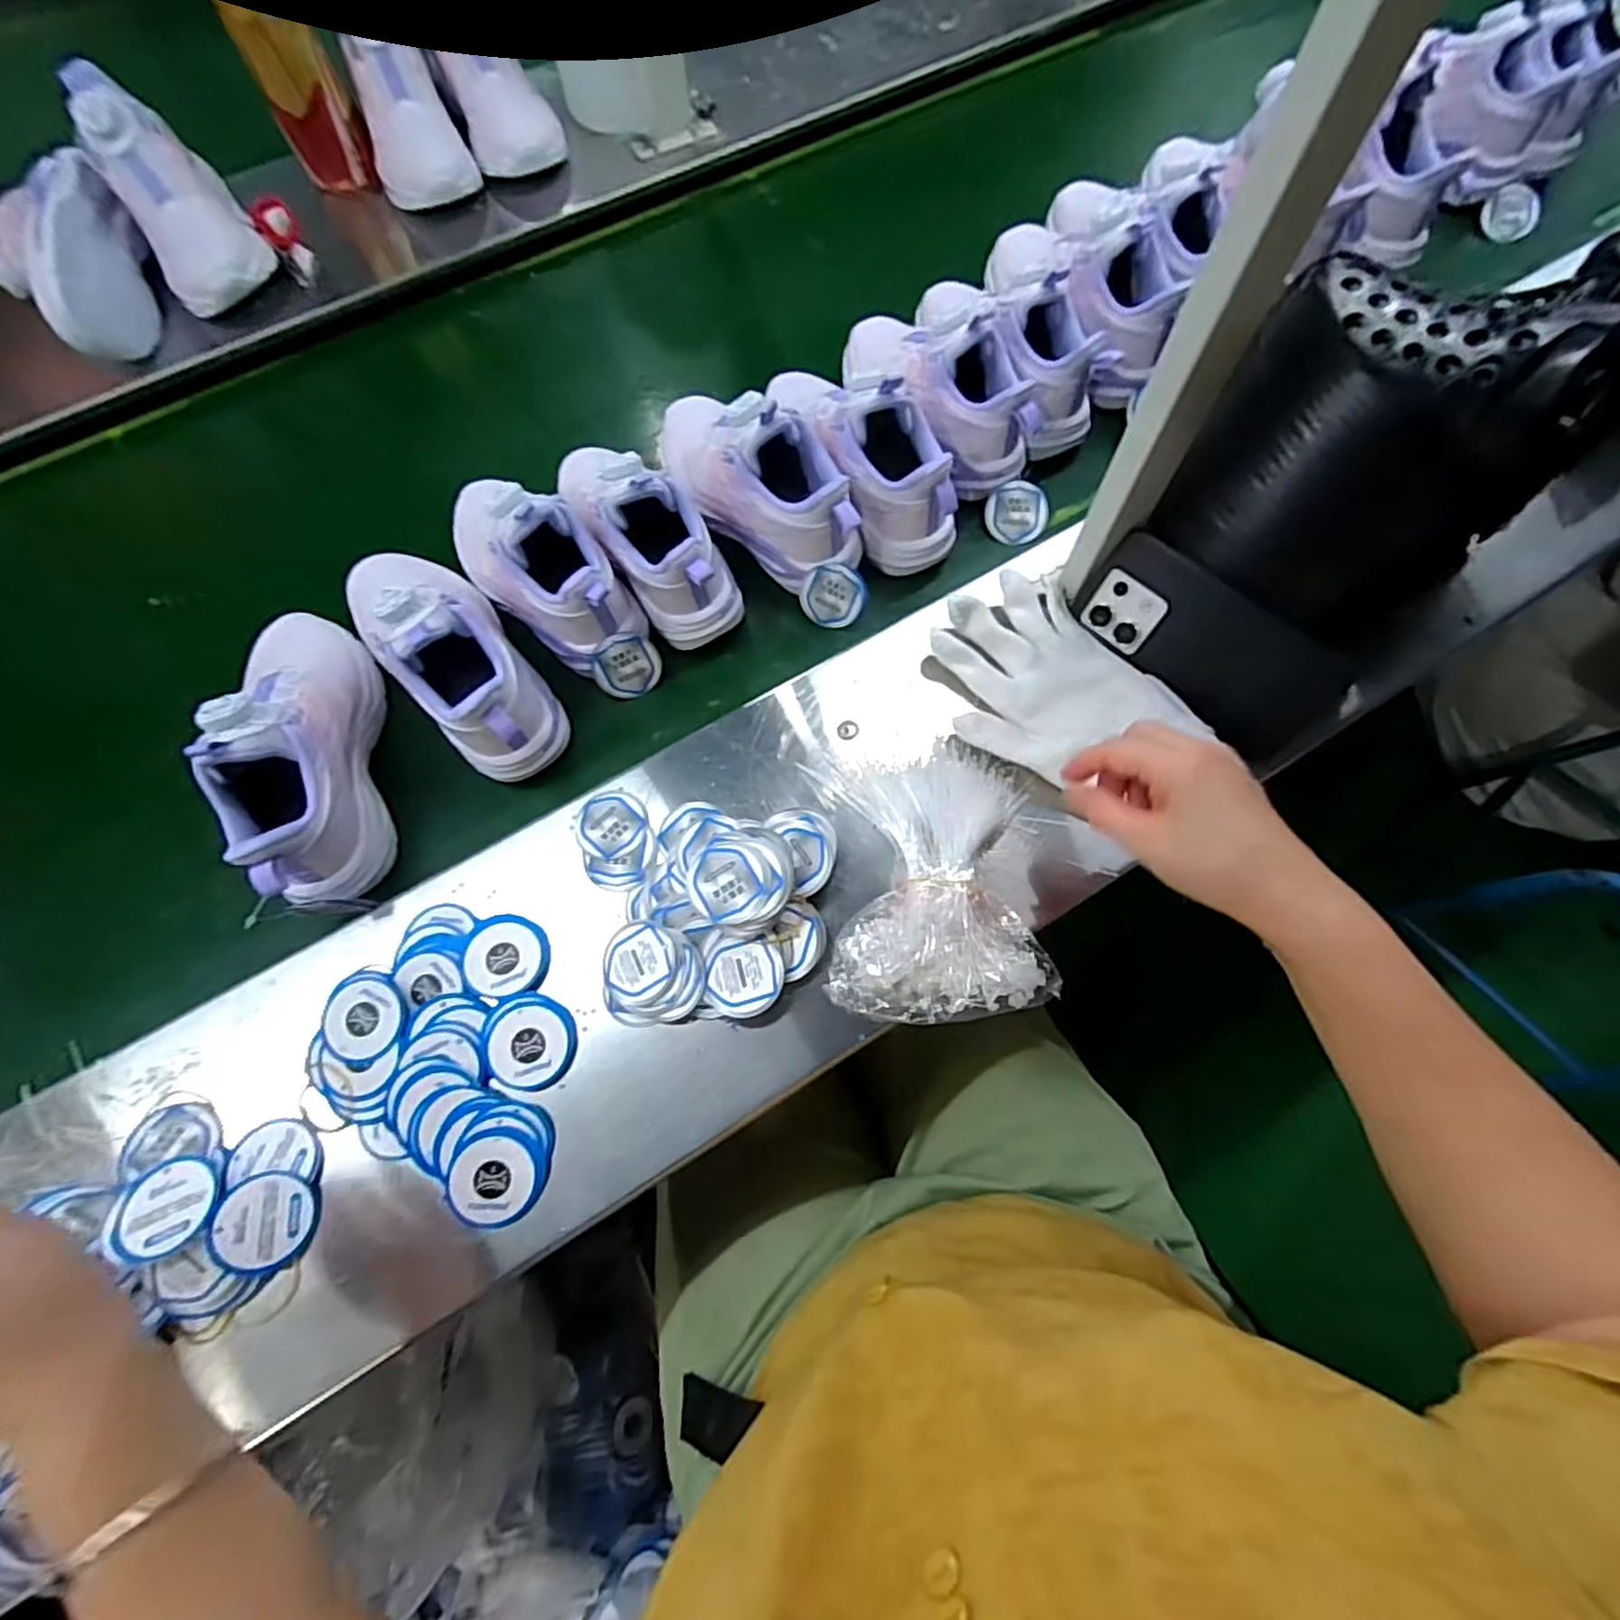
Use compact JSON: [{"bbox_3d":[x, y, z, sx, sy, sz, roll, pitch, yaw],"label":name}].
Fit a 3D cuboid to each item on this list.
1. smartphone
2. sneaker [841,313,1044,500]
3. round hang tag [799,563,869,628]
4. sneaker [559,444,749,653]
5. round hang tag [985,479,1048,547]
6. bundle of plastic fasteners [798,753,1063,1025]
[{"bbox_3d":[0.267,-0.111,0.471,0.169,0.080,0.016,41,43,5],"label":"smartphone"},{"bbox_3d":[0.102,-0.354,0.560,0.088,0.087,0.205,-25,70,-2],"label":"sneaker"},{"bbox_3d":[0.019,-0.164,0.540,0.052,0.048,0.004,0,35,19],"label":"round hang tag"},{"bbox_3d":[-0.131,-0.209,0.517,0.075,0.092,0.194,-41,72,-8],"label":"sneaker"},{"bbox_3d":[0.169,-0.243,0.576,0.047,0.004,0.050,1,94,11],"label":"round hang tag"},{"bbox_3d":[0.072,0.044,0.442,0.132,0.028,0.169,-11,70,3],"label":"bundle of plastic fasteners"}]

